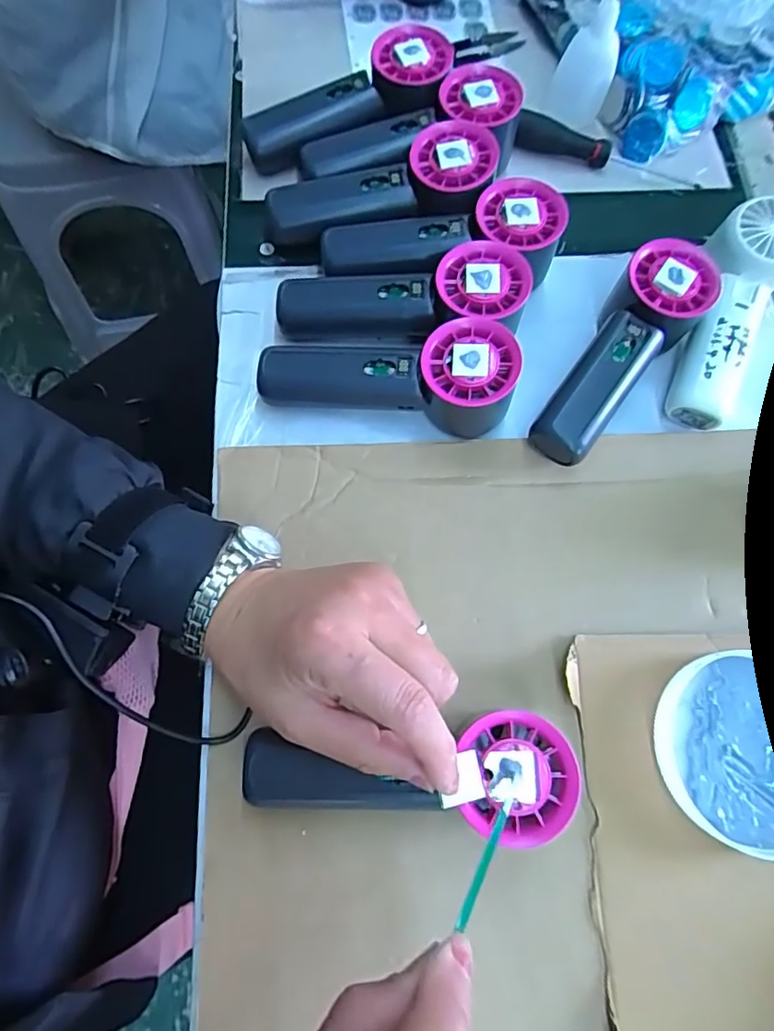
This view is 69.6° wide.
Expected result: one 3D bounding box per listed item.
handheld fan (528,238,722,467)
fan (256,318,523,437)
[{"bbox_3d":[0.145,-0.102,0.355,0.052,0.049,0.156,38,75,9],"label":"handheld fan"},{"bbox_3d":[-0.001,-0.081,0.340,0.154,0.052,0.056,-3,73,-3],"label":"fan"}]

